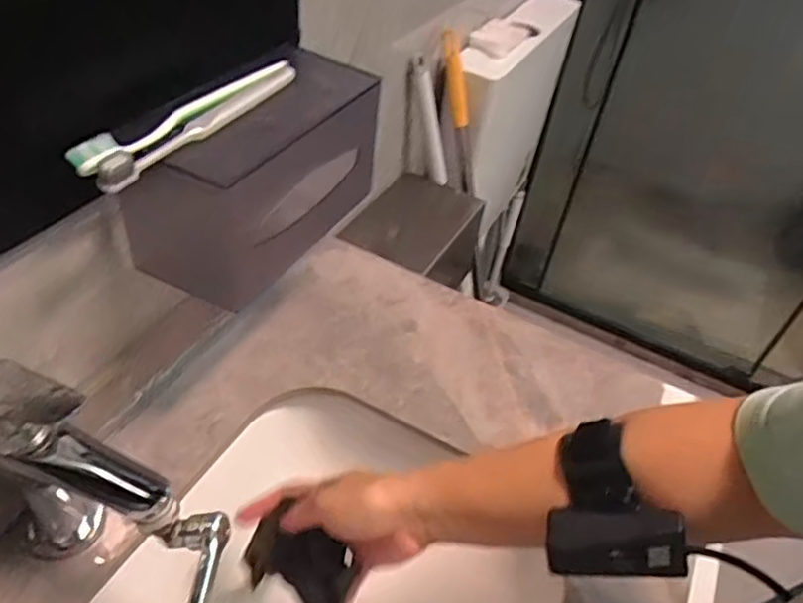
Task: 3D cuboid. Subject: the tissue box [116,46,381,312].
[{"bbox_3d":[-0.101,-0.098,0.480,0.098,0.109,0.189,23,46,15],"label":"tissue box"}]

